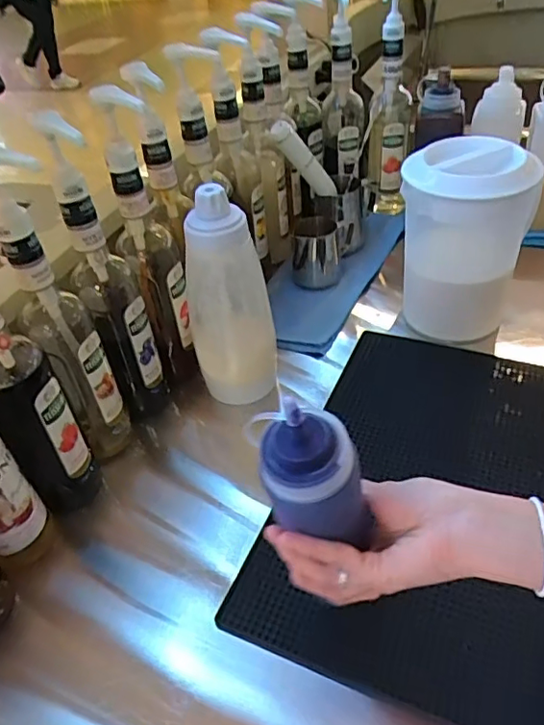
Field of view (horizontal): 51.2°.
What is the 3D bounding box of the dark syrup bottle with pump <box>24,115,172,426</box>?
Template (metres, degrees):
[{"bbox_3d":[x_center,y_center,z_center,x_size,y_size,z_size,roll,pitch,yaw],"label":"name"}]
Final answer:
[{"bbox_3d":[-0.178,-0.077,0.644,0.068,0.345,0.067,-19,43,-12],"label":"dark syrup bottle with pump"}]

